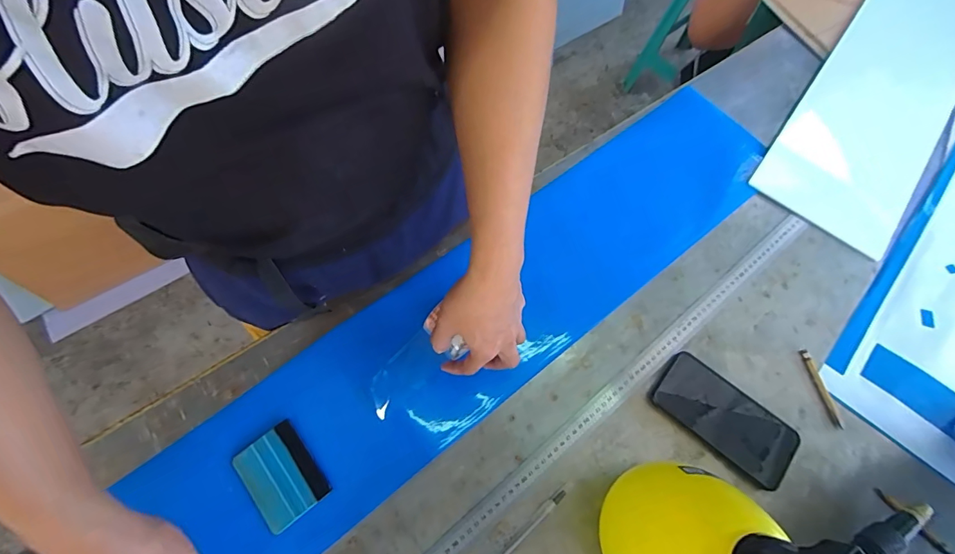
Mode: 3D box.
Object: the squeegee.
[{"bbox_3d":[-0.219,0.221,0.496,0.071,0.006,0.097,-37,75,-15],"label":"squeegee"}]

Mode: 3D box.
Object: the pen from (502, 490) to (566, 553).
[{"bbox_3d":[0.044,0.286,0.482,0.141,0.009,0.009,-39,75,-16],"label":"pen"}]

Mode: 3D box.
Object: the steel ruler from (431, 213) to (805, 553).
[{"bbox_3d":[0.107,0.195,0.525,0.901,0.008,0.032,-37,75,-15],"label":"steel ruler"}]

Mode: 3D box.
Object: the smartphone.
[{"bbox_3d":[0.297,0.170,0.536,0.162,0.012,0.075,39,72,12],"label":"smartphone"}]

